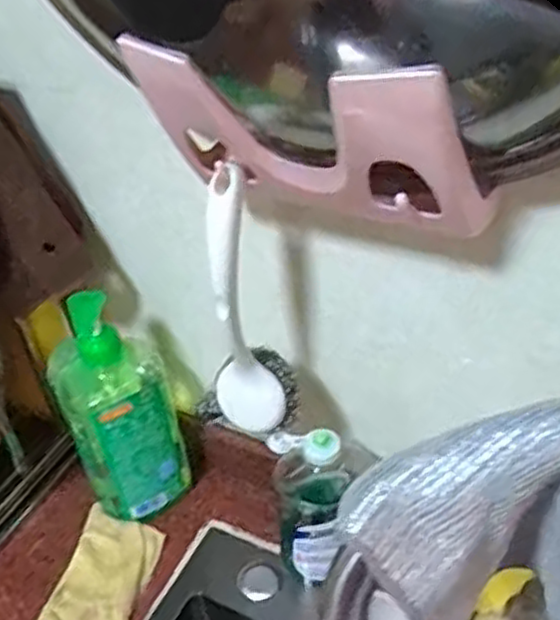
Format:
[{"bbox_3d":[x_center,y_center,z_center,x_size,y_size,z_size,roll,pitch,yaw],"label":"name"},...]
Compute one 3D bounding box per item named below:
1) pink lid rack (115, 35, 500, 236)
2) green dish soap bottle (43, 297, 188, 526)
[{"bbox_3d":[0.016,-0.091,0.393,0.176,0.114,0.075,17,45,24],"label":"pink lid rack"},{"bbox_3d":[-0.146,0.092,0.672,0.094,0.257,0.074,-17,42,-14],"label":"green dish soap bottle"}]

